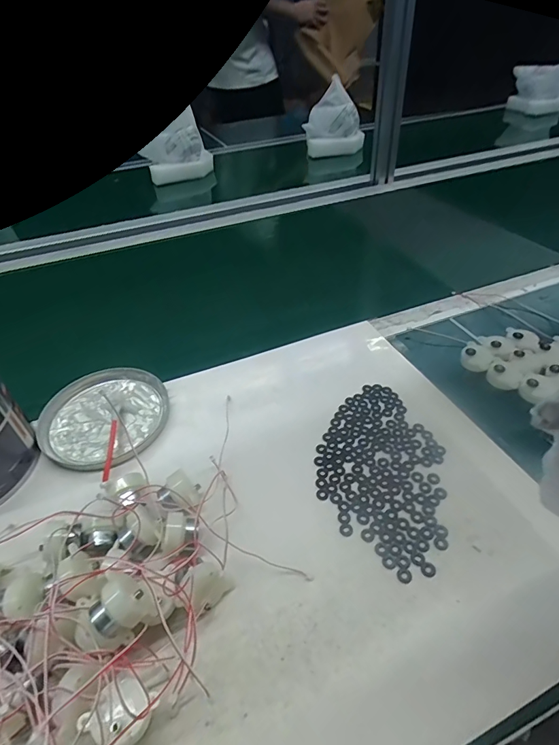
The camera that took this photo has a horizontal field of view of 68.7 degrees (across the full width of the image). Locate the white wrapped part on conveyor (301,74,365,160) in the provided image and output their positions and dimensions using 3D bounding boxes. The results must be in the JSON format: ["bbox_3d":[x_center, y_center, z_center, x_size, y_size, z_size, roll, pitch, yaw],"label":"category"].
[{"bbox_3d":[0.147,-0.671,1.083,0.147,0.154,0.088,5,44,11],"label":"white wrapped part on conveyor"}]

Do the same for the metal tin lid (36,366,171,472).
[{"bbox_3d":[-0.184,0.044,0.438,0.127,0.016,0.128,-3,43,3],"label":"metal tin lid"}]

